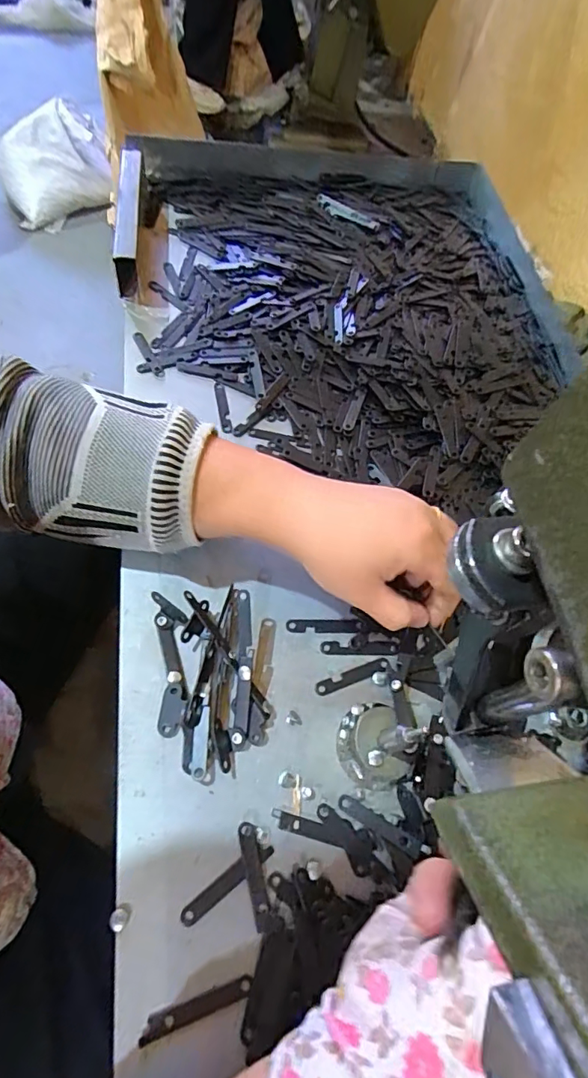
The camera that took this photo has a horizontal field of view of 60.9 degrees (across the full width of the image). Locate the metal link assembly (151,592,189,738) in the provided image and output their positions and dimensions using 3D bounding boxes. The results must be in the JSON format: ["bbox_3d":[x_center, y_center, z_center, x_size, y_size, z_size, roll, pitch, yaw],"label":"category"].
[{"bbox_3d":[-0.074,0.074,0.302,0.019,0.012,0.082,-6,64,-7],"label":"metal link assembly"}]

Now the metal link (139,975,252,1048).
[{"bbox_3d":[-0.046,0.222,0.237,0.052,0.005,0.008,-15,65,-11],"label":"metal link"}]

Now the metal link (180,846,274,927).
[{"bbox_3d":[-0.035,0.178,0.259,0.053,0.004,0.008,-33,70,-18],"label":"metal link"}]

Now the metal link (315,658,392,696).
[{"bbox_3d":[0.038,0.088,0.320,0.051,0.004,0.009,-17,66,-12],"label":"metal link"}]

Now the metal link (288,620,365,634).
[{"bbox_3d":[0.021,0.058,0.332,0.051,0.004,0.009,1,63,-3],"label":"metal link"}]

